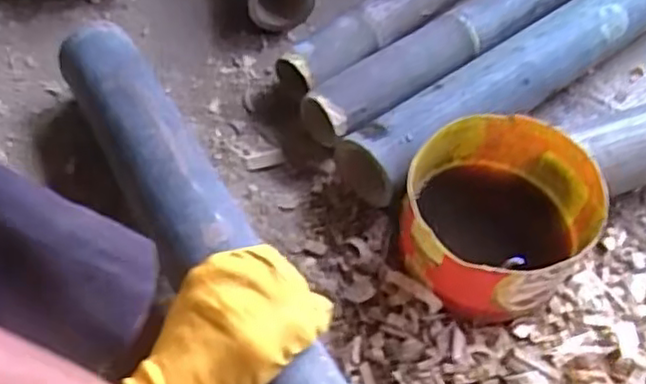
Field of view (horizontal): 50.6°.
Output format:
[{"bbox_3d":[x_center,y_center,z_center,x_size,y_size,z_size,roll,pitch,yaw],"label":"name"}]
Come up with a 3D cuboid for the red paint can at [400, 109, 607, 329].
[{"bbox_3d":[0.145,0.023,0.568,0.149,0.091,0.145,5,56,-1],"label":"red paint can"}]

